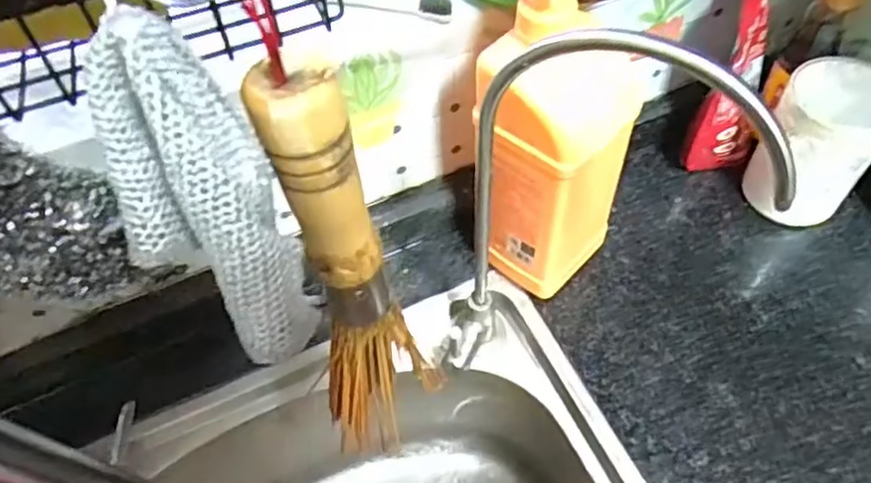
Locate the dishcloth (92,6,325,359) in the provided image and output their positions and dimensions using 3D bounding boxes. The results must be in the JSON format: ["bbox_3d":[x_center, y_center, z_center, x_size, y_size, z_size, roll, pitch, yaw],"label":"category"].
[{"bbox_3d":[-0.064,-0.010,0.178,0.040,0.099,0.026,-30,24,-16],"label":"dishcloth"}]

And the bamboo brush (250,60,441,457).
[{"bbox_3d":[-0.028,0.032,0.281,0.047,0.242,0.040,2,56,4],"label":"bamboo brush"}]

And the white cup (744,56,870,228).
[{"bbox_3d":[0.324,-0.082,0.554,0.083,0.124,0.082,-1,56,2],"label":"white cup"}]

